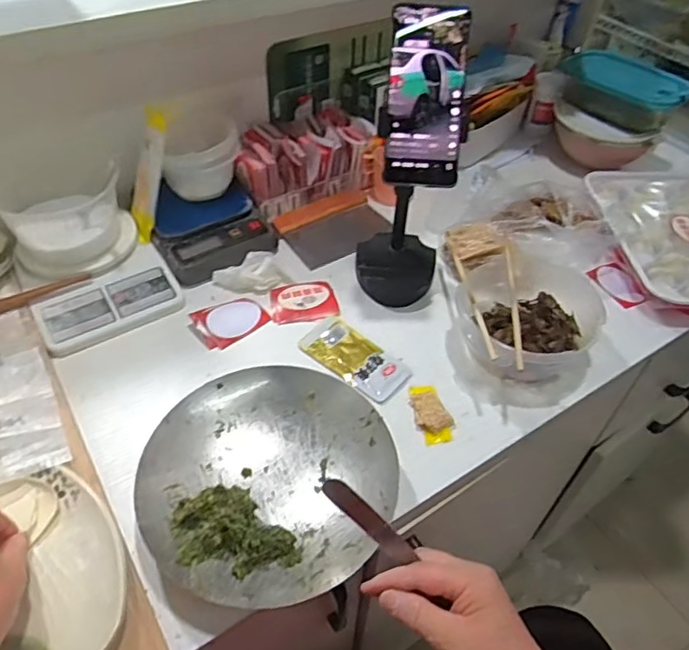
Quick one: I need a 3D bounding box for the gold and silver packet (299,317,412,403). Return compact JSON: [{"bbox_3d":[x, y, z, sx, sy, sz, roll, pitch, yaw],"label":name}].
[{"bbox_3d":[0.013,0.036,0.643,0.127,0.009,0.064,36,56,27],"label":"gold and silver packet"}]

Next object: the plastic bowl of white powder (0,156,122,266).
[{"bbox_3d":[-0.331,-0.142,0.689,0.114,0.076,0.130,14,48,10],"label":"plastic bowl of white powder"}]

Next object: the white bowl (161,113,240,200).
[{"bbox_3d":[-0.198,-0.236,0.776,0.105,0.074,0.126,-14,49,-15],"label":"white bowl"}]

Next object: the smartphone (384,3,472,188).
[{"bbox_3d":[0.079,-0.216,0.541,0.074,0.158,0.017,1,15,-1],"label":"smartphone"}]

